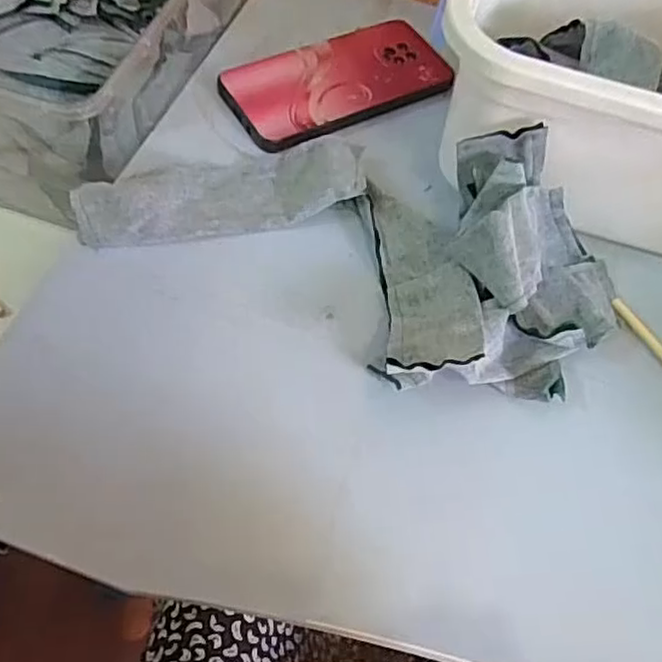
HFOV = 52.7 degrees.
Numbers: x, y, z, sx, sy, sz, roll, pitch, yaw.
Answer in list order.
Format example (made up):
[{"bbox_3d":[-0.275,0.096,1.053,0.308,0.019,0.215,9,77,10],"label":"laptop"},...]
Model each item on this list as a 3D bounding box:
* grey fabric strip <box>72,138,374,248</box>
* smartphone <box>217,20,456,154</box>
[{"bbox_3d":[-0.066,-0.089,0.418,0.178,0.016,0.053,-13,61,-10],"label":"grey fabric strip"},{"bbox_3d":[0.010,-0.181,0.482,0.167,0.011,0.083,-27,65,-17],"label":"smartphone"}]

